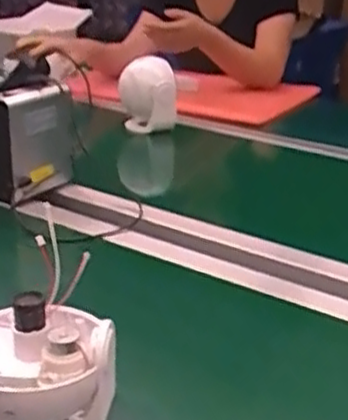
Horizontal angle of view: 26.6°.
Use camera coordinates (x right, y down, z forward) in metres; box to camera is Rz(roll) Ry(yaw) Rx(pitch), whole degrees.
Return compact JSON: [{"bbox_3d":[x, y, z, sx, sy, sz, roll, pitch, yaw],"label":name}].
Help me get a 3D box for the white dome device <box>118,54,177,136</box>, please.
[{"bbox_3d":[-0.051,-0.237,1.469,0.113,0.132,0.098,1,22,-3],"label":"white dome device"}]

